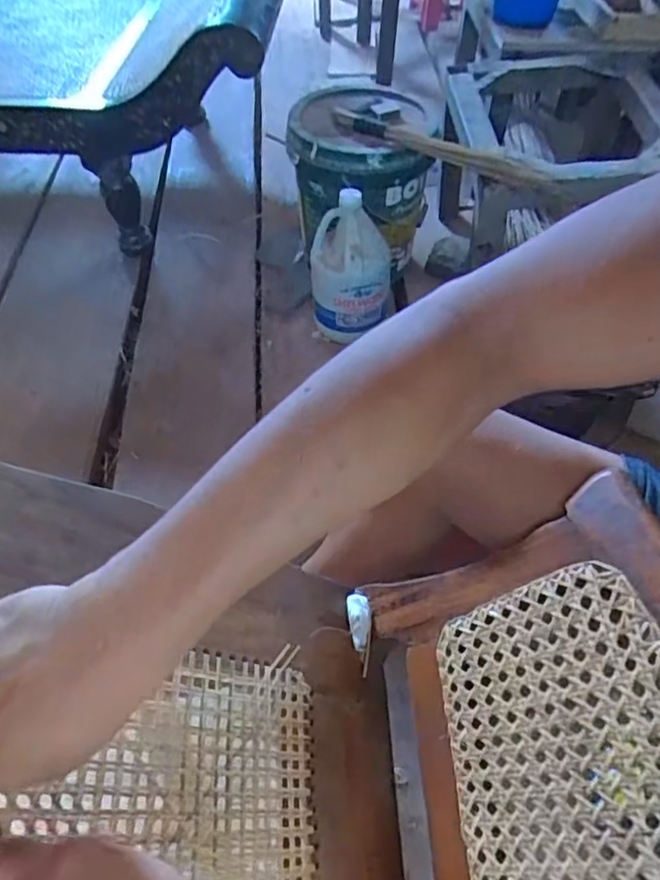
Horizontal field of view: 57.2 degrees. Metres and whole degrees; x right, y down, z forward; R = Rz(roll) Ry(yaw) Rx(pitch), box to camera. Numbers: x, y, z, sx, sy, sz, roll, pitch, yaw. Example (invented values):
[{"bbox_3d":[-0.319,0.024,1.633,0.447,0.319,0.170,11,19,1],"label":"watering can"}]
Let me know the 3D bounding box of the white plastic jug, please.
[{"bbox_3d":[0.045,-0.332,1.220,0.158,0.291,0.125,-3,52,-6],"label":"white plastic jug"}]

